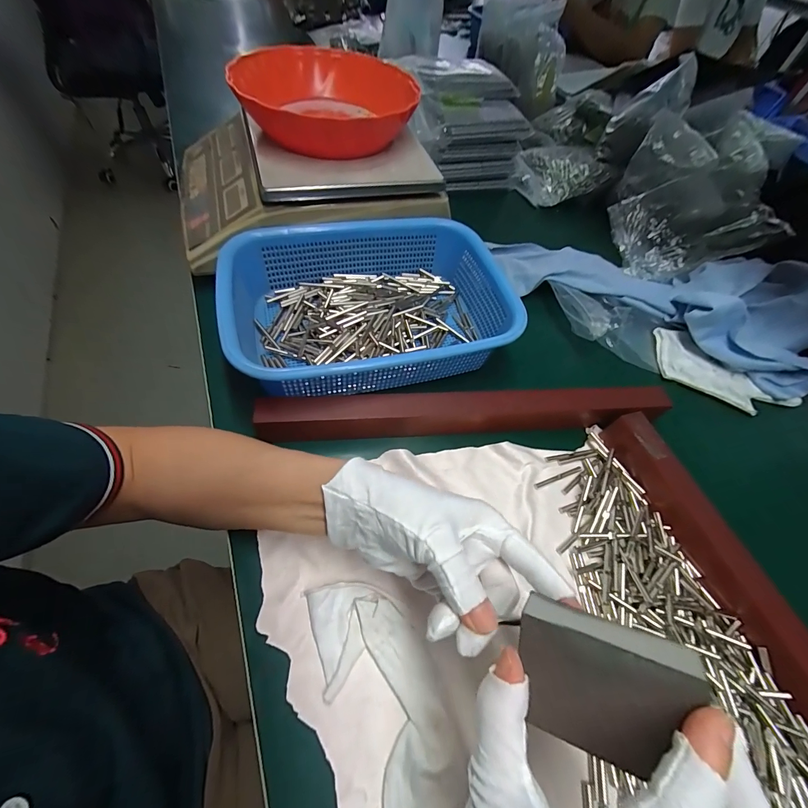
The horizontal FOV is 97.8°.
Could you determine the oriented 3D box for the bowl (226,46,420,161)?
[{"bbox_3d":[-0.089,-0.359,0.426,0.204,0.066,0.204,-2,59,-6],"label":"bowl"}]

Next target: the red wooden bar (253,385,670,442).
[{"bbox_3d":[0.065,0.009,0.339,0.382,0.046,0.031,-3,59,-7],"label":"red wooden bar"}]

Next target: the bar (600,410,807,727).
[{"bbox_3d":[0.275,0.182,0.247,0.027,0.034,0.401,-12,60,-12],"label":"bar"}]

